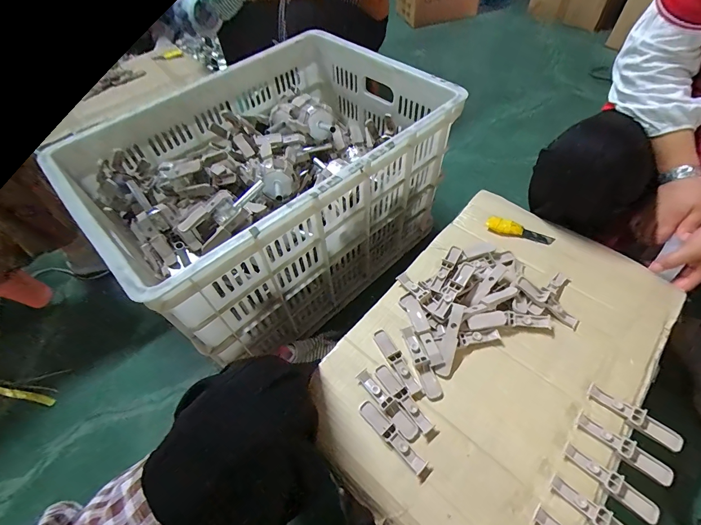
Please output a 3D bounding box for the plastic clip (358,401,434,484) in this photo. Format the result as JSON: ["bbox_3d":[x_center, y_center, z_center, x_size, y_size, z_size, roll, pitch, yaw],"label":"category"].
[{"bbox_3d":[0.052,0.210,0.406,0.020,0.010,0.106,-38,61,-21],"label":"plastic clip"}]

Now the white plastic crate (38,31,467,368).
[{"bbox_3d":[-0.148,-0.165,0.783,0.501,0.385,0.673,36,64,26],"label":"white plastic crate"}]

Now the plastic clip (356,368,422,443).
[{"bbox_3d":[0.046,0.179,0.429,0.021,0.009,0.102,-36,60,-20],"label":"plastic clip"}]

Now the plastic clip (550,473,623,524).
[{"bbox_3d":[0.264,0.270,0.360,0.096,0.014,0.022,35,64,25],"label":"plastic clip"}]

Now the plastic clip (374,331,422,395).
[{"bbox_3d":[0.063,0.132,0.462,0.020,0.009,0.096,-26,57,-15],"label":"plastic clip"}]

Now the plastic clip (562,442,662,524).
[{"bbox_3d":[0.288,0.244,0.378,0.099,0.013,0.024,32,63,23],"label":"plastic clip"}]

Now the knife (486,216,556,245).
[{"bbox_3d":[0.292,-0.055,0.586,0.109,0.015,0.025,18,58,16],"label":"knife"}]

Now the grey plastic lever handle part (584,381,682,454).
[{"bbox_3d":[0.342,0.186,0.411,0.098,0.013,0.023,33,63,23],"label":"grey plastic lever handle part"}]

